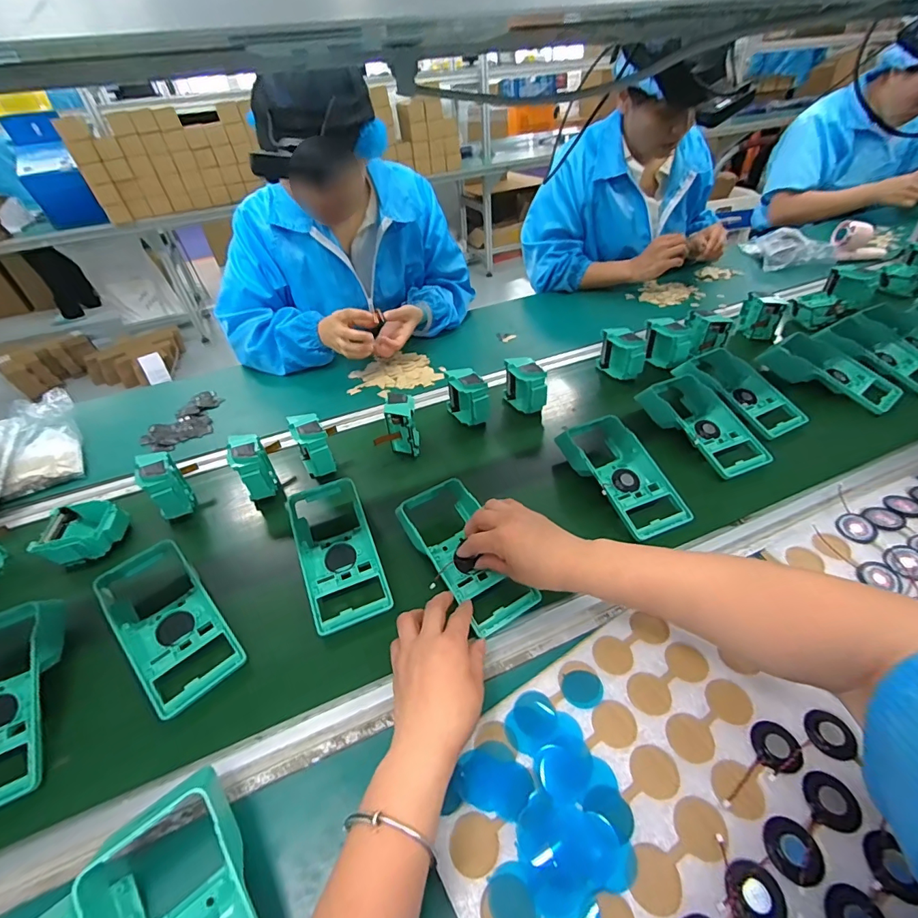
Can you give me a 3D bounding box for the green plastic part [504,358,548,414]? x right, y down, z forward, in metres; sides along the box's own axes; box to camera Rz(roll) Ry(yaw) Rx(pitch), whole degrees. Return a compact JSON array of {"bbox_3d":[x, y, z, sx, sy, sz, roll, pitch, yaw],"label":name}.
[{"bbox_3d":[0.107,-0.116,0.702,0.043,0.072,0.082,-19,43,-15],"label":"green plastic part"}]

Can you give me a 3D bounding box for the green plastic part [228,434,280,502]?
[{"bbox_3d":[-0.277,0.015,0.596,0.045,0.079,0.072,-25,45,-21],"label":"green plastic part"}]

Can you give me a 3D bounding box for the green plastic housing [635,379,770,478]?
[{"bbox_3d":[0.347,-0.056,0.633,0.096,0.047,0.194,-21,44,-17],"label":"green plastic housing"}]

